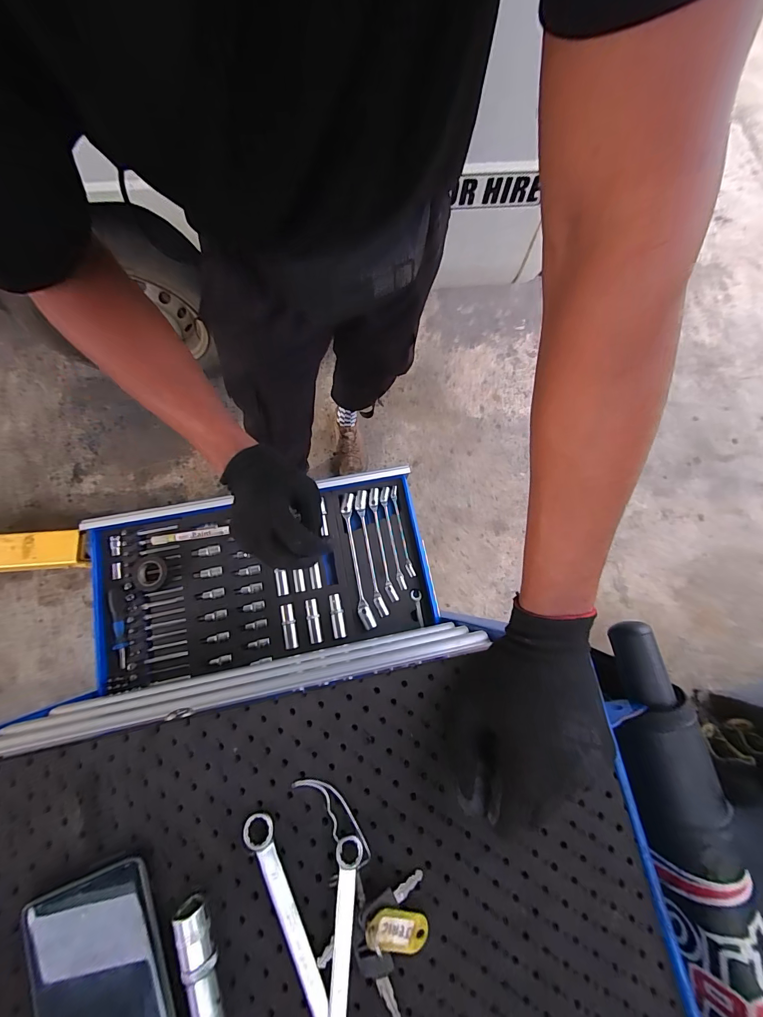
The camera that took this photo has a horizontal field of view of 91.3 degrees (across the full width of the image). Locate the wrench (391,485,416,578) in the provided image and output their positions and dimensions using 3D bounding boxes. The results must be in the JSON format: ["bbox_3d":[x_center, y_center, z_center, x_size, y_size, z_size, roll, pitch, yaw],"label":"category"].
[{"bbox_3d":[0.040,0.043,0.731,0.015,0.007,0.181,-11,76,-5],"label":"wrench"}]

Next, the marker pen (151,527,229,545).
[{"bbox_3d":[-0.356,0.050,0.694,0.142,0.014,0.018,-8,78,-4],"label":"marker pen"}]

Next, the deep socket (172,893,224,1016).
[{"bbox_3d":[-0.116,0.305,0.241,0.019,0.015,0.084,-17,78,-6],"label":"deep socket"}]

